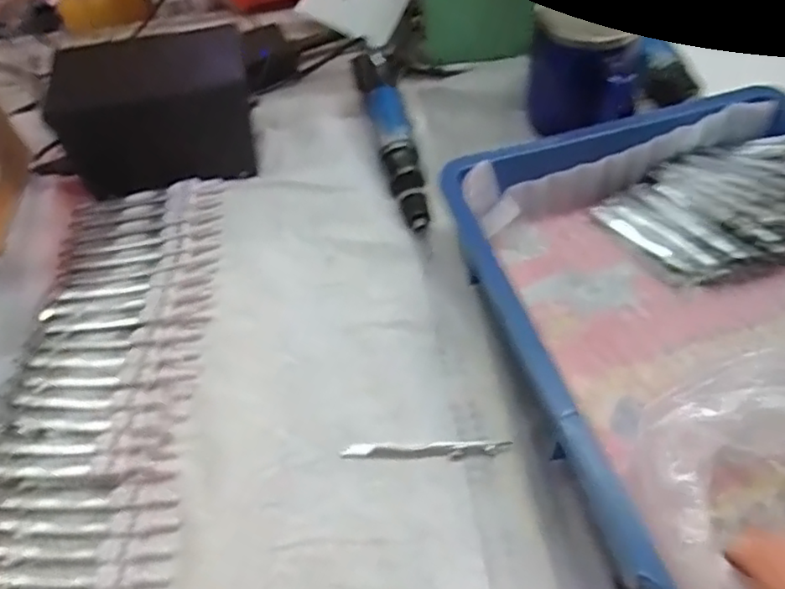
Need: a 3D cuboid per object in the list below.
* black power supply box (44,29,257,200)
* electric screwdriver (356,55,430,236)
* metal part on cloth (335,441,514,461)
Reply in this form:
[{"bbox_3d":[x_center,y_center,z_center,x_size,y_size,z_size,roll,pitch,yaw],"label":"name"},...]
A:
[{"bbox_3d":[-0.195,-0.147,0.529,0.160,0.106,0.079,-20,55,-10],"label":"black power supply box"},{"bbox_3d":[0.000,-0.146,0.563,0.030,0.034,0.212,-12,54,-5],"label":"electric screwdriver"},{"bbox_3d":[0.021,0.101,0.406,0.107,0.006,0.010,-1,54,3],"label":"metal part on cloth"}]

